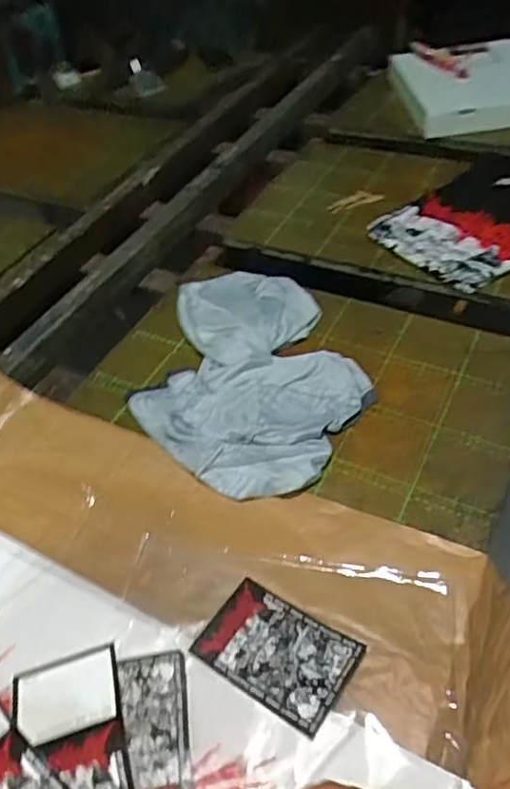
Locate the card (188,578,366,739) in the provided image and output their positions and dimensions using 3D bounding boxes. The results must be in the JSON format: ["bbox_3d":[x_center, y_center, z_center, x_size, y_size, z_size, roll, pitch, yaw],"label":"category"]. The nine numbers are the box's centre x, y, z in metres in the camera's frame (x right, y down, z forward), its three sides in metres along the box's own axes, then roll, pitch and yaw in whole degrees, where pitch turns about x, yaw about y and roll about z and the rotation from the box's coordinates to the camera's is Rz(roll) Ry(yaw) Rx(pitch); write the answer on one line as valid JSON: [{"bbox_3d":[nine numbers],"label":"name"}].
[{"bbox_3d":[0.021,0.249,0.585,0.142,0.006,0.098,20,47,29],"label":"card"}]

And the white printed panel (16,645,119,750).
[{"bbox_3d":[-0.179,0.285,0.565,0.095,0.012,0.078,-17,31,-8],"label":"white printed panel"}]

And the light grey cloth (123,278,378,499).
[{"bbox_3d":[-0.022,-0.038,0.839,0.305,0.039,0.421,-17,47,-9],"label":"light grey cloth"}]

